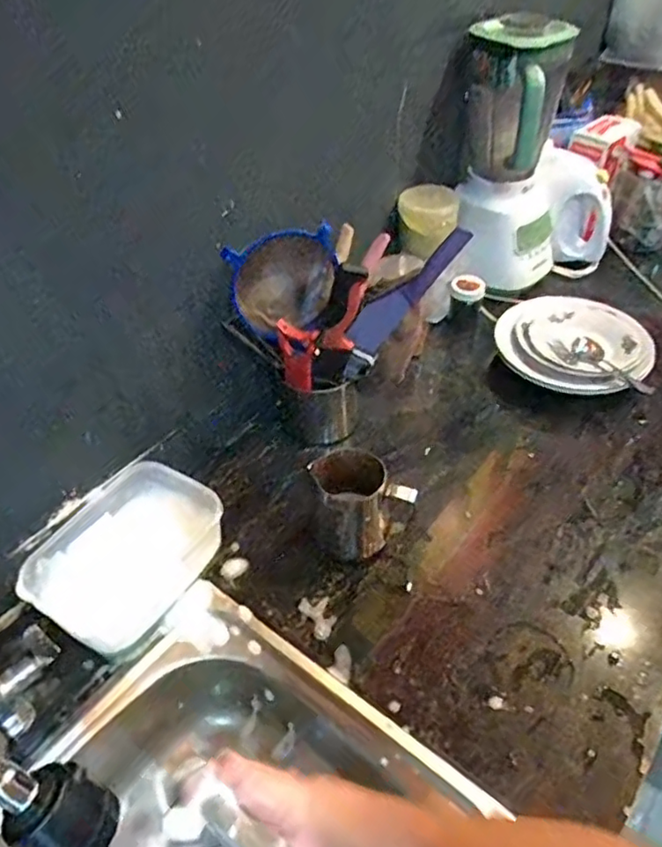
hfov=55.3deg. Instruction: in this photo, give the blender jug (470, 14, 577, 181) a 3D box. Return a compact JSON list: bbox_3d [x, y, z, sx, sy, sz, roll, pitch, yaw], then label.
[{"bbox_3d":[0.273,-0.489,0.957,0.140,0.200,0.172,11,46,13],"label":"blender jug"}]

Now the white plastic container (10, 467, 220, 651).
[{"bbox_3d":[-0.225,0.141,0.702,0.139,0.078,0.198,20,49,18],"label":"white plastic container"}]

